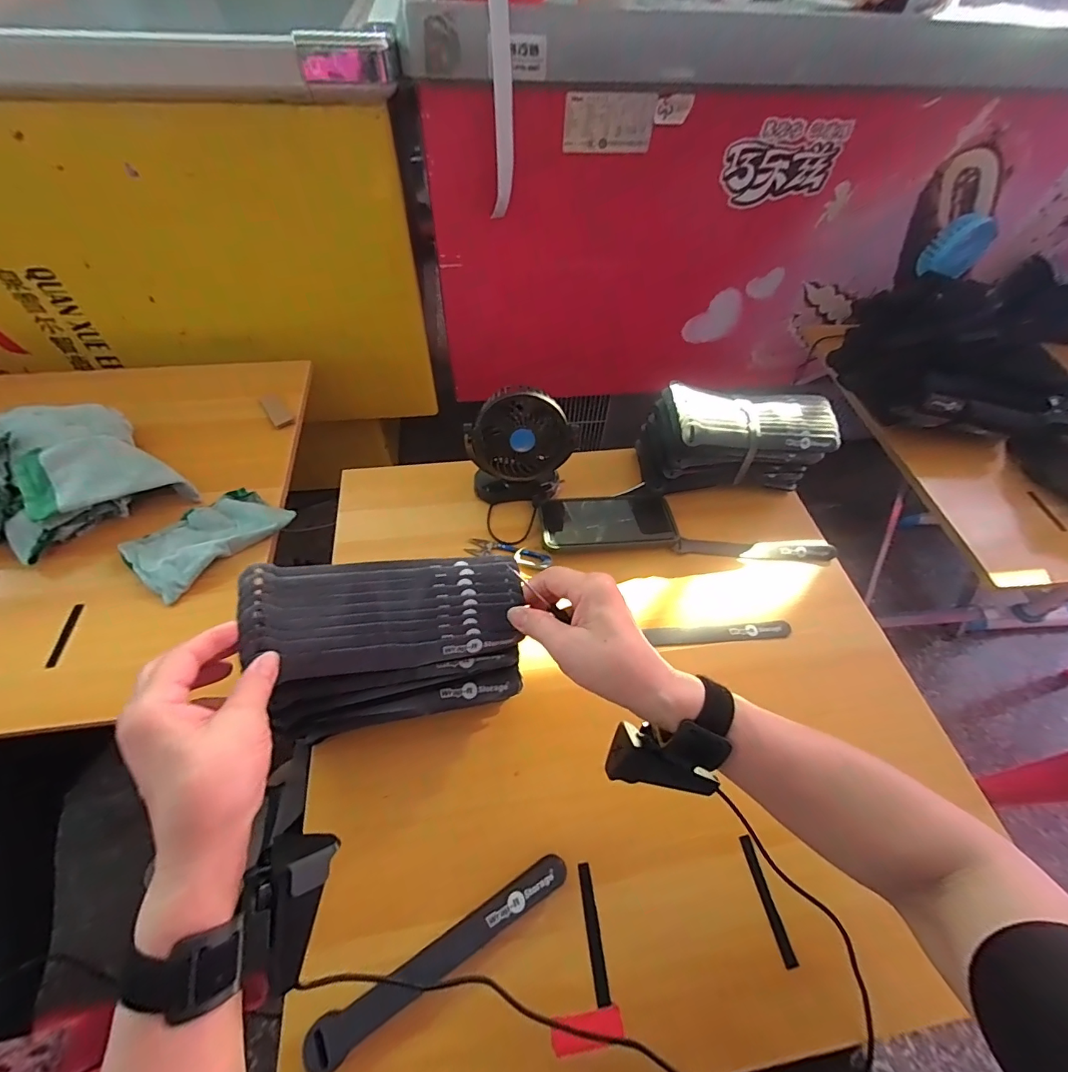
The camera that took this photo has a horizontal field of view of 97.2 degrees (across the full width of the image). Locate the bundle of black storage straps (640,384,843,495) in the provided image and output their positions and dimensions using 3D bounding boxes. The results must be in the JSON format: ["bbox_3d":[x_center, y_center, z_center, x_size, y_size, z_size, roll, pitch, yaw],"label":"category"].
[{"bbox_3d":[0.252,-0.123,0.596,0.213,0.105,0.089,-4,55,-6],"label":"bundle of black storage straps"}]

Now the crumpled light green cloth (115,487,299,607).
[{"bbox_3d":[-0.402,-0.004,0.585,0.097,0.021,0.168,38,61,22],"label":"crumpled light green cloth"}]

